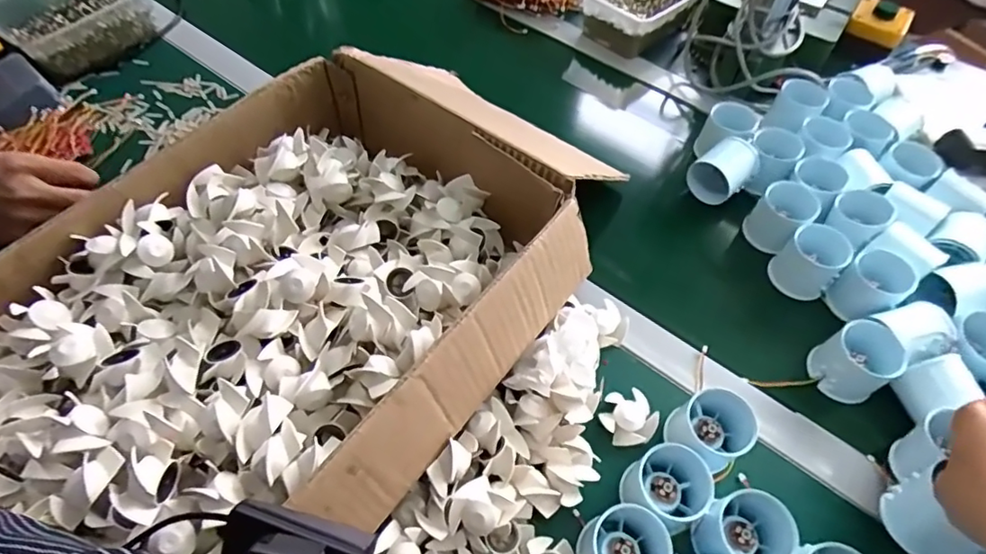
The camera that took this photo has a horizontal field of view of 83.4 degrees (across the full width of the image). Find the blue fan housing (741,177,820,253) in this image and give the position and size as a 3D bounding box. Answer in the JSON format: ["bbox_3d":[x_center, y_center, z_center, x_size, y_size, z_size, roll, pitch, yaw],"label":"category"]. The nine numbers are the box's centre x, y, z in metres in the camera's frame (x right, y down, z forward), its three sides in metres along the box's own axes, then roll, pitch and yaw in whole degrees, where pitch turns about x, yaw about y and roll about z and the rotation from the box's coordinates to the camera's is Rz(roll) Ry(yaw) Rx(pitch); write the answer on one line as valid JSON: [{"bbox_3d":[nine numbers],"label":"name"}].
[{"bbox_3d":[0.288,-0.060,0.555,0.050,0.053,0.048,2,56,-2],"label":"blue fan housing"}]

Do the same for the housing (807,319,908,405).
[{"bbox_3d":[0.304,0.073,0.466,0.051,0.052,0.053,2,56,-2],"label":"housing"}]

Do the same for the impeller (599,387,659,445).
[{"bbox_3d":[0.109,0.113,0.443,0.041,0.013,0.043,2,56,-2],"label":"impeller"}]

